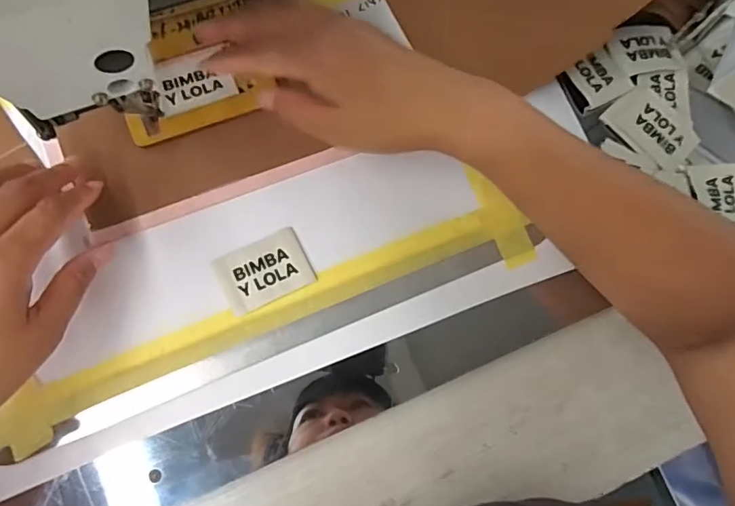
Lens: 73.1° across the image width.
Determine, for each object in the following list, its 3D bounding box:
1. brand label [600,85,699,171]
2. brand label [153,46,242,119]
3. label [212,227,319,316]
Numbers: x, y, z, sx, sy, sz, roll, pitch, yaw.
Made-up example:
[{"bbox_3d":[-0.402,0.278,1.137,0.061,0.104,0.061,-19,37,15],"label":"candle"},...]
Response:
[{"bbox_3d":[0.217,-0.095,0.377,0.045,0.005,0.065,-43,85,-12],"label":"brand label"},{"bbox_3d":[-0.123,-0.122,0.353,0.052,0.006,0.039,-20,86,-8],"label":"brand label"},{"bbox_3d":[-0.069,0.012,0.333,0.058,0.004,0.042,-25,81,-10],"label":"label"}]

